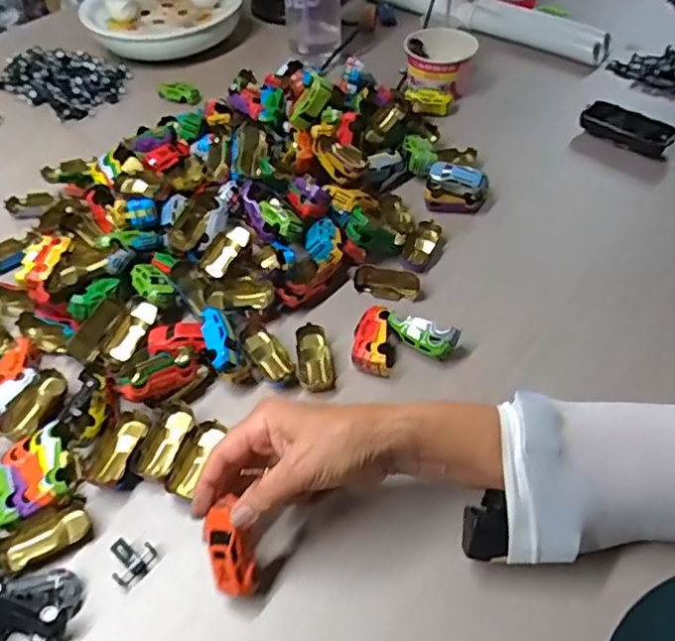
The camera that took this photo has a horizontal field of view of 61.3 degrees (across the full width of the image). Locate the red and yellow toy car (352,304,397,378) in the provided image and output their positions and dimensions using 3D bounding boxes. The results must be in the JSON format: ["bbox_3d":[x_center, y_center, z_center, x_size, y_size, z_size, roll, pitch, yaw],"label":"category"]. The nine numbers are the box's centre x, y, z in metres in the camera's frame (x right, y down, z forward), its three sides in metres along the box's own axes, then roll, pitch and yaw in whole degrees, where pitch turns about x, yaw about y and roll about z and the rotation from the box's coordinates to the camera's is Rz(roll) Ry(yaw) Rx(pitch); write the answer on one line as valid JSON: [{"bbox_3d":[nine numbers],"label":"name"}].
[{"bbox_3d":[0.034,0.019,0.514,0.036,0.029,0.068,4,51,5],"label":"red and yellow toy car"}]

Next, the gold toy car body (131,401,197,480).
[{"bbox_3d":[-0.139,0.099,0.461,0.031,0.015,0.063,11,52,10],"label":"gold toy car body"}]

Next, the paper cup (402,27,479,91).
[{"bbox_3d":[0.135,-0.344,0.764,0.094,0.067,0.077,9,52,8],"label":"paper cup"}]

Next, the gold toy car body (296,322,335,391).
[{"bbox_3d":[-0.021,0.033,0.512,0.029,0.015,0.065,-9,51,-6],"label":"gold toy car body"}]

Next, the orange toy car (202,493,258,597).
[{"bbox_3d":[-0.072,0.151,0.377,0.026,0.018,0.062,-17,82,-12],"label":"orange toy car"}]

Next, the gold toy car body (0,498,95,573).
[{"bbox_3d":[-0.213,0.158,0.412,0.062,0.018,0.032,-30,56,-21],"label":"gold toy car body"}]

